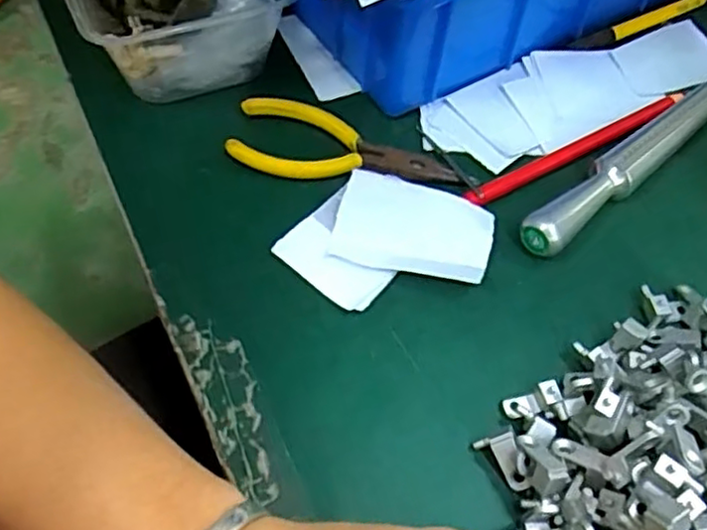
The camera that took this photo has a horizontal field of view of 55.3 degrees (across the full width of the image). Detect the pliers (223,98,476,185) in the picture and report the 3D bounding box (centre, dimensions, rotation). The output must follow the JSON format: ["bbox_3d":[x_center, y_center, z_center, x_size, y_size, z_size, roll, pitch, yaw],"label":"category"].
[{"bbox_3d":[-0.001,-0.059,0.350,0.122,0.008,0.045,13,58,6],"label":"pliers"}]

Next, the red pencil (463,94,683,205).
[{"bbox_3d":[0.119,-0.063,0.360,0.147,0.008,0.009,-27,63,-18],"label":"red pencil"}]

